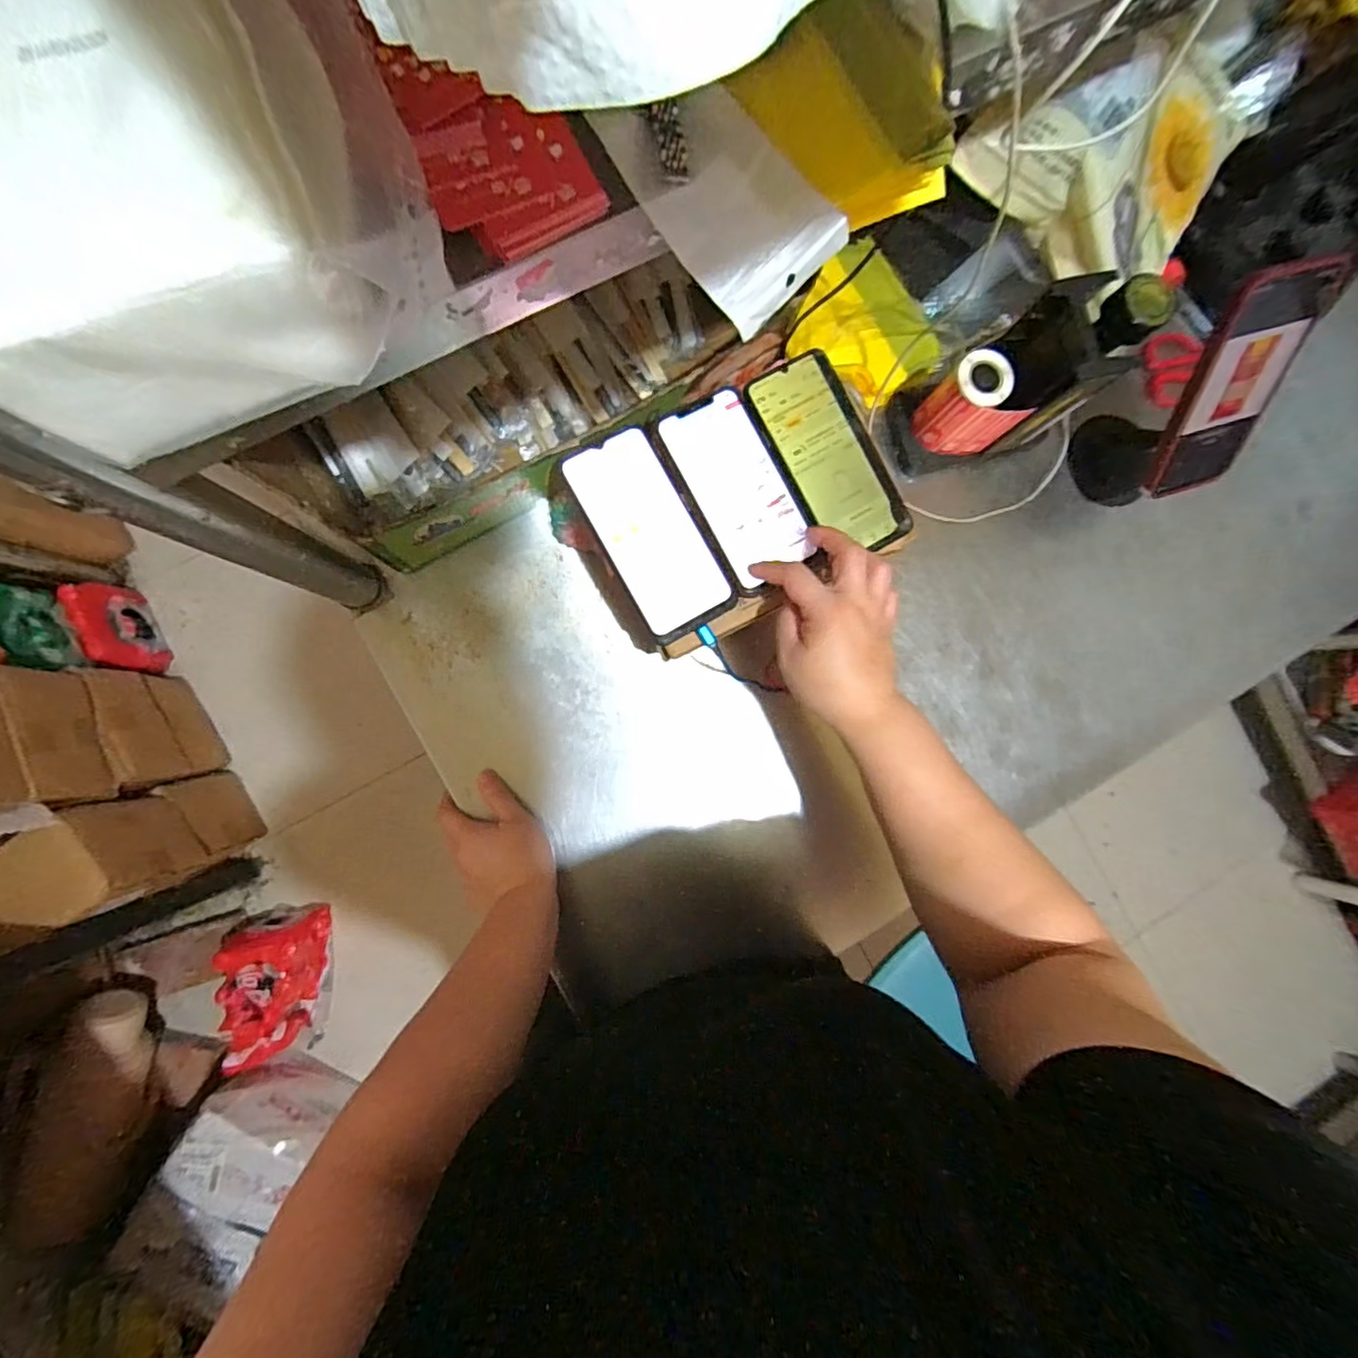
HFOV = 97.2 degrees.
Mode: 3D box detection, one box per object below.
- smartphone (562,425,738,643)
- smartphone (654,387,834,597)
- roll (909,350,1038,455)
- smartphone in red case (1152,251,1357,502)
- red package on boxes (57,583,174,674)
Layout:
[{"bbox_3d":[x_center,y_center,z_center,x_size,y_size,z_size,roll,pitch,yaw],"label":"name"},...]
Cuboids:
[{"bbox_3d":[-0.021,-0.113,0.466,0.077,0.009,0.156,-30,90,-7],"label":"smartphone"},{"bbox_3d":[0.047,-0.146,0.469,0.071,0.009,0.155,-29,92,-7],"label":"smartphone"},{"bbox_3d":[0.259,-0.237,0.534,0.051,0.086,0.070,-36,91,-7],"label":"roll"},{"bbox_3d":[0.445,-0.232,0.485,0.085,0.173,0.019,-16,46,-7],"label":"smartphone in red case"},{"bbox_3d":[-1.079,-0.098,1.152,0.043,0.177,0.183,-25,89,-7],"label":"red package on boxes"}]

